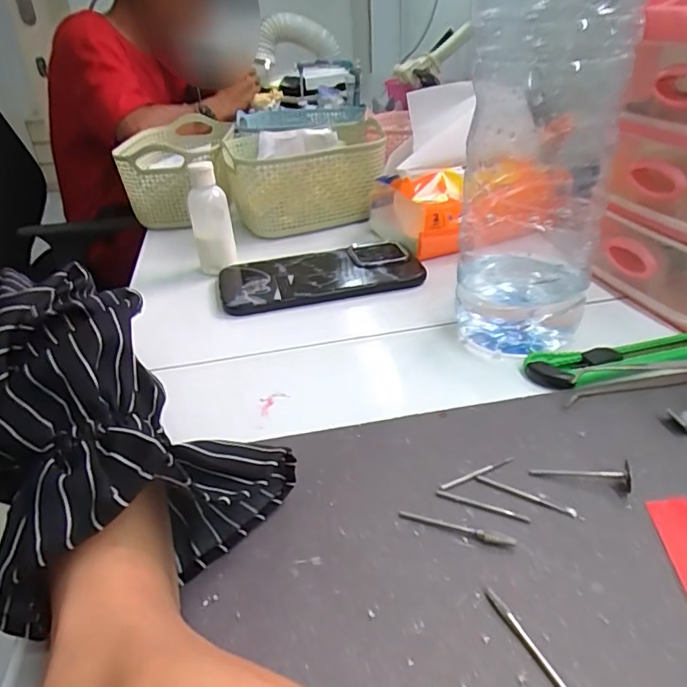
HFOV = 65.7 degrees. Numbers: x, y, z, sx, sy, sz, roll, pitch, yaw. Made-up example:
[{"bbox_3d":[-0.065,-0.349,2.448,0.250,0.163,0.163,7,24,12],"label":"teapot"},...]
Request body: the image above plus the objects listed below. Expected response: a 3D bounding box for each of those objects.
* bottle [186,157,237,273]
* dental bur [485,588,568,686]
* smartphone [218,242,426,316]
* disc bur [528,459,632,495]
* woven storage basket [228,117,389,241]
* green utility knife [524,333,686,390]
[{"bbox_3d":[-0.118,-0.111,0.473,0.033,0.091,0.029,-13,33,-14],"label":"bottle"},{"bbox_3d":[0.069,0.110,0.192,0.004,0.004,0.052,-17,33,-18],"label":"dental bur"},{"bbox_3d":[-0.022,-0.059,0.469,0.169,0.017,0.079,-11,32,-9],"label":"smartphone"},{"bbox_3d":[0.113,0.063,0.254,0.044,0.011,0.011,2,32,11],"label":"disc bur"},{"bbox_3d":[-0.045,-0.187,0.586,0.163,0.093,0.121,-13,33,-14],"label":"woven storage basket"},{"bbox_3d":[0.182,0.009,0.332,0.133,0.009,0.030,-8,32,-6],"label":"green utility knife"}]

